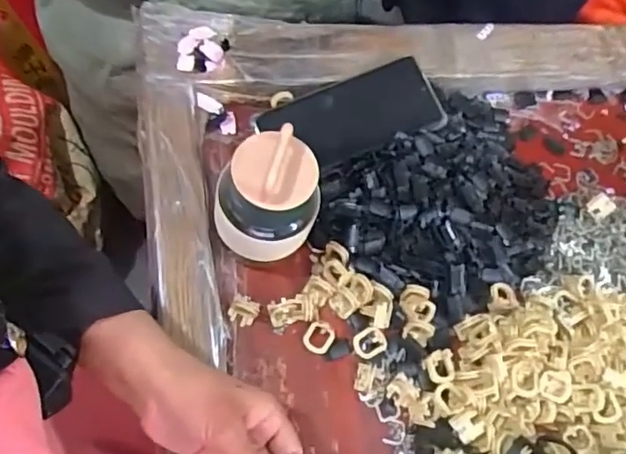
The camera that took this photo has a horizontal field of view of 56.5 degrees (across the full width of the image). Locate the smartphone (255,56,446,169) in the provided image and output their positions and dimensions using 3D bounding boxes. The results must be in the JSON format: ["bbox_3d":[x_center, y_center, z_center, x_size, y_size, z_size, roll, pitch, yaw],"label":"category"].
[{"bbox_3d":[0.036,-0.102,0.527,0.160,0.013,0.075,-19,71,-17],"label":"smartphone"}]

